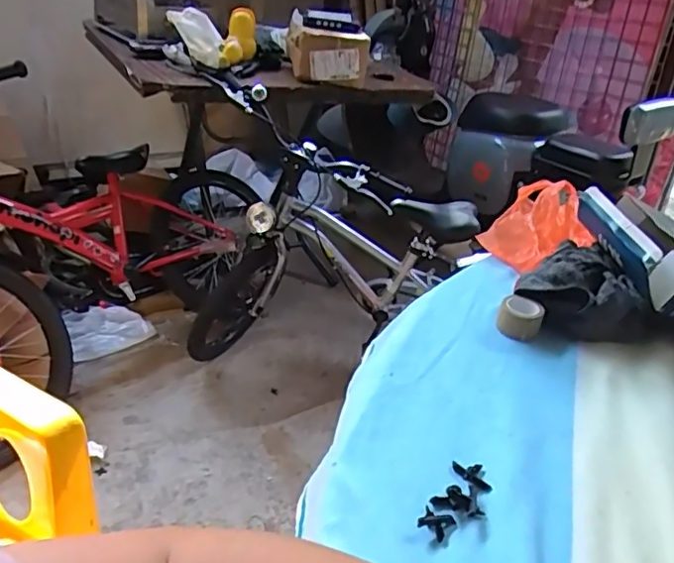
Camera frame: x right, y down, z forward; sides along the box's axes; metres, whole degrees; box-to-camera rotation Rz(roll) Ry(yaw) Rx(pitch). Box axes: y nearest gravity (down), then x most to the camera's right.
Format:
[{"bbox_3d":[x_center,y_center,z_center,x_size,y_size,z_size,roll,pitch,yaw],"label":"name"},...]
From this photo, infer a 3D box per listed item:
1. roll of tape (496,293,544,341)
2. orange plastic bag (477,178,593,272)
[{"bbox_3d":[0.162,0.033,0.521,0.035,0.025,0.035,18,33,18],"label":"roll of tape"},{"bbox_3d":[0.226,-0.065,0.663,0.115,0.057,0.143,16,33,16],"label":"orange plastic bag"}]

